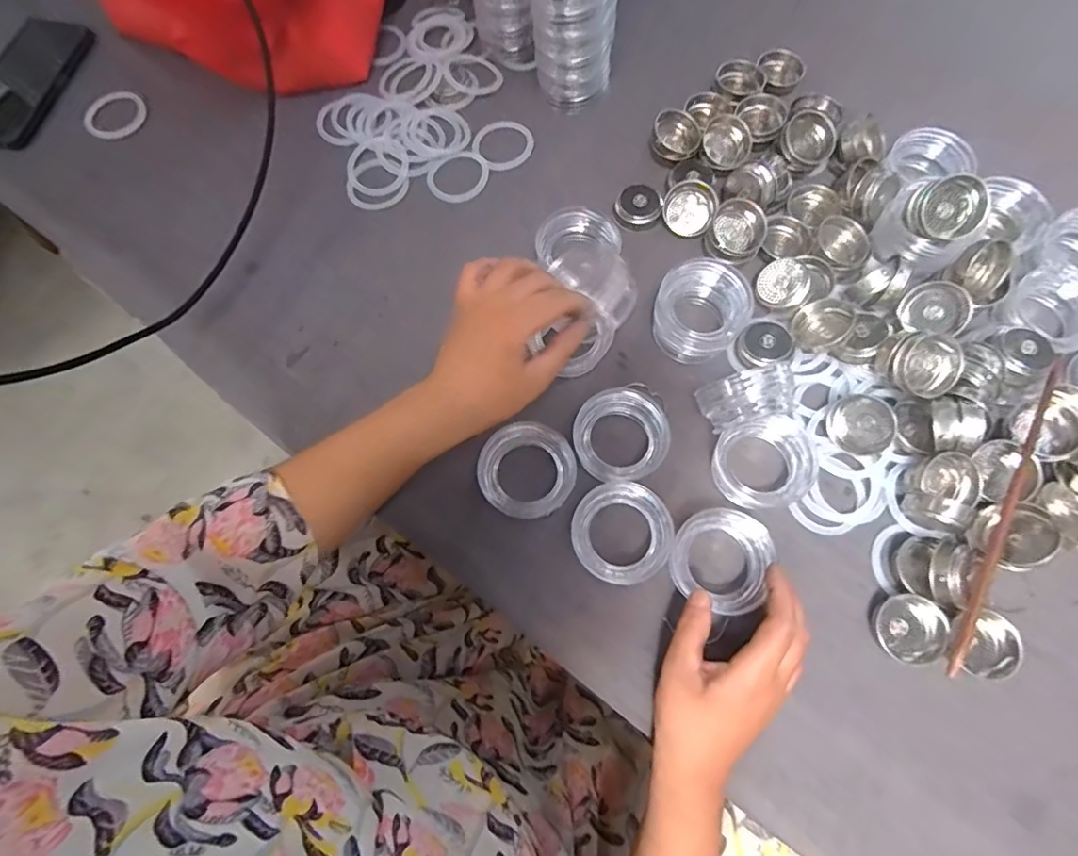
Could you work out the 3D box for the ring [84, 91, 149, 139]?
[{"bbox_3d":[-0.429,-0.319,0.545,0.057,0.011,0.053,2,75,-9],"label":"ring"}]

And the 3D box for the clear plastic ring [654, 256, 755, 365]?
[{"bbox_3d":[0.128,-0.093,0.423,0.067,0.046,0.069,-1,73,2],"label":"clear plastic ring"}]

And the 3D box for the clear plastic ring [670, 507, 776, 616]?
[{"bbox_3d":[0.126,0.092,0.369,0.068,0.043,0.063,-1,73,2],"label":"clear plastic ring"}]

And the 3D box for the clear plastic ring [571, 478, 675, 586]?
[{"bbox_3d":[0.058,0.075,0.383,0.069,0.024,0.067,-1,73,2],"label":"clear plastic ring"}]

